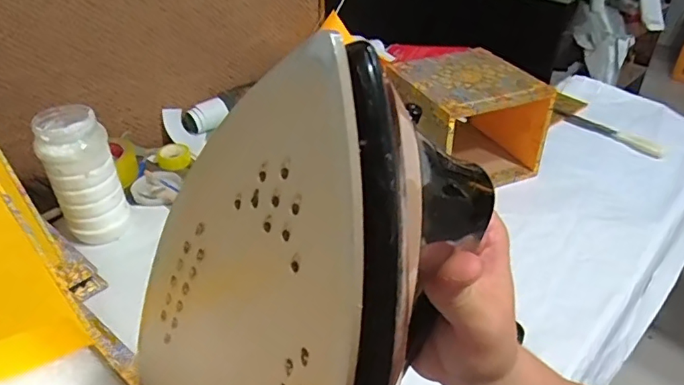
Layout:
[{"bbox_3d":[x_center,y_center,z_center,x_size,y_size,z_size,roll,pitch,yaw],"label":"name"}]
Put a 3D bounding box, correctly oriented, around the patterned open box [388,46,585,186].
[{"bbox_3d":[0.191,-0.111,0.791,0.183,0.145,0.170,-14,38,-19],"label":"patterned open box"}]

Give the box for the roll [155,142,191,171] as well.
[{"bbox_3d":[-0.274,-0.058,0.845,0.054,0.020,0.055,0,36,0],"label":"roll"}]

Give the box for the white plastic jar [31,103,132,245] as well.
[{"bbox_3d":[-0.325,-0.023,0.657,0.077,0.155,0.069,-20,40,-25],"label":"white plastic jar"}]

